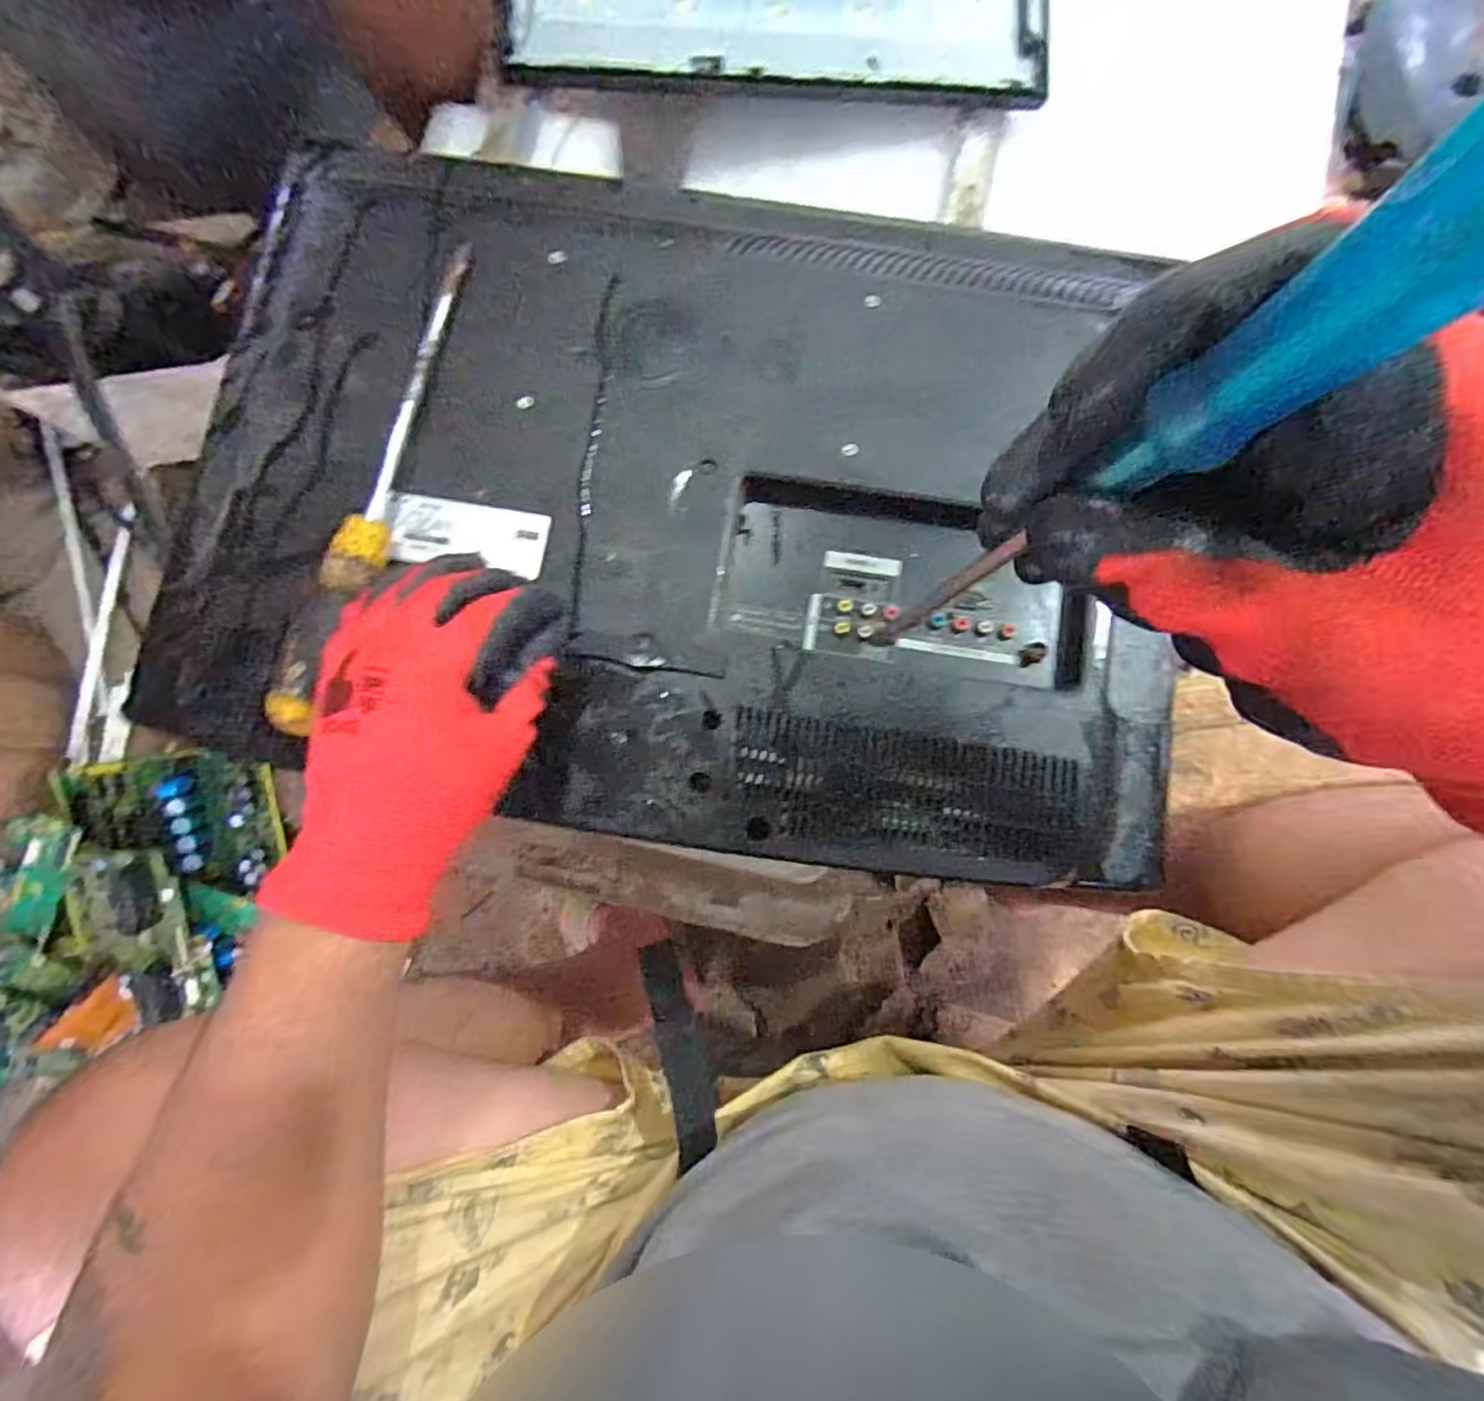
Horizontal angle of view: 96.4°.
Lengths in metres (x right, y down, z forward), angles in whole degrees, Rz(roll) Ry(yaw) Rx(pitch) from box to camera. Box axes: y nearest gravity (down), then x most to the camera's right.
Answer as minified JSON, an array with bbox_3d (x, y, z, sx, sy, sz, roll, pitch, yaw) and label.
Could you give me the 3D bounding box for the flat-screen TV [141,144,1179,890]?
[{"bbox_3d":[-0.034,-0.125,0.399,0.596,0.050,0.403,7,82,2],"label":"flat-screen TV"}]

